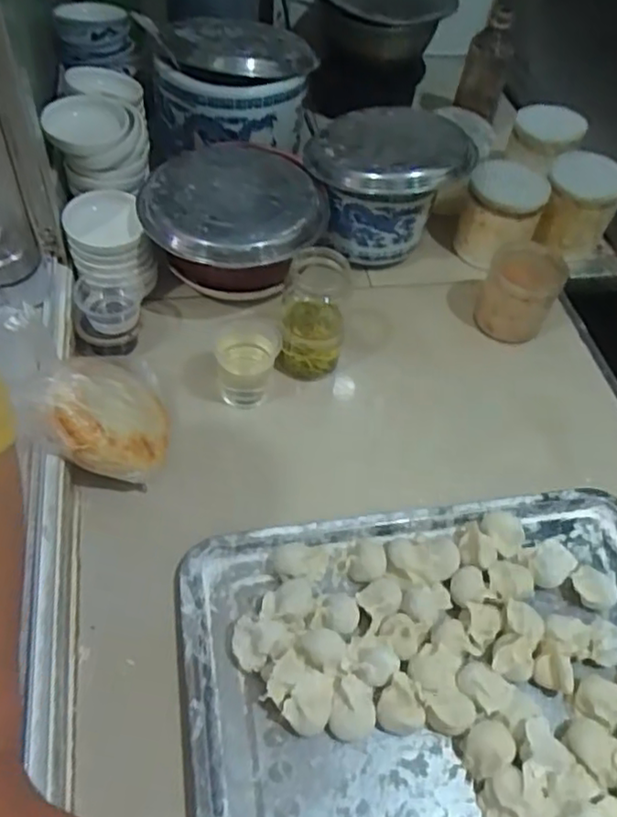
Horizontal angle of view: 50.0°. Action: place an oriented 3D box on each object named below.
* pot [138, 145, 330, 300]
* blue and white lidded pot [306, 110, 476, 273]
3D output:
[{"bbox_3d":[-0.079,-0.213,0.760,0.188,0.106,0.214,14,53,5],"label":"pot"},{"bbox_3d":[0.095,-0.271,0.842,0.197,0.168,0.171,6,52,-1],"label":"blue and white lidded pot"}]

